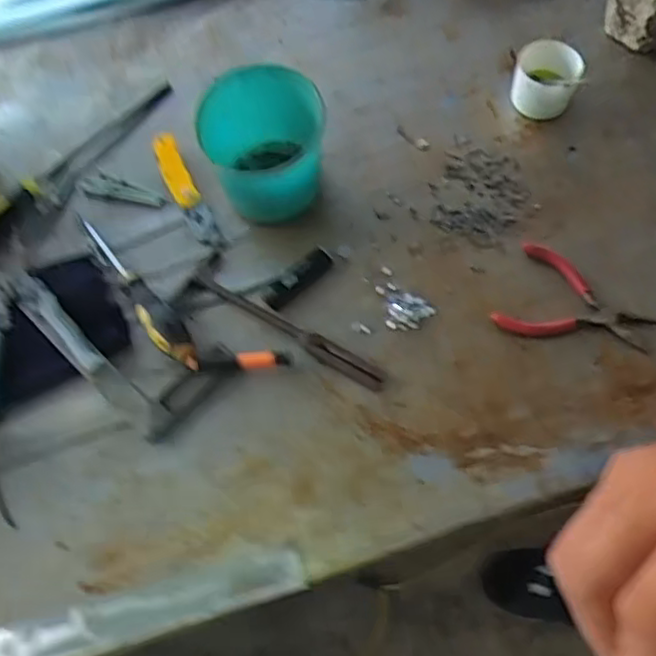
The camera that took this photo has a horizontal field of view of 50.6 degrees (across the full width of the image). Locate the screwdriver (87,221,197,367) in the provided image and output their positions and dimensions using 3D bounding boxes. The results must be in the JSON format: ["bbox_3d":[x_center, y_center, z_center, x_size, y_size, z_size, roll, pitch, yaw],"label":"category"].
[{"bbox_3d":[-0.187,-0.039,0.677,0.030,0.027,0.208,-34,70,-11],"label":"screwdriver"}]

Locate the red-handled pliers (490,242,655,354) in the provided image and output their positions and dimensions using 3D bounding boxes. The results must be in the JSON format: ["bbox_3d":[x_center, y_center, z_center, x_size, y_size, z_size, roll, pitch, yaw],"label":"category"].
[{"bbox_3d":[0.238,-0.019,0.658,0.140,0.008,0.103,26,70,13],"label":"red-handled pliers"}]

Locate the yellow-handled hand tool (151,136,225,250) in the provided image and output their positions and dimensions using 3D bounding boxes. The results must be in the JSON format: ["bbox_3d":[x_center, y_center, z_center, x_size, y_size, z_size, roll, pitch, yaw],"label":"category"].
[{"bbox_3d":[-0.152,-0.146,0.738,0.028,0.018,0.143,-26,68,-8],"label":"yellow-handled hand tool"}]

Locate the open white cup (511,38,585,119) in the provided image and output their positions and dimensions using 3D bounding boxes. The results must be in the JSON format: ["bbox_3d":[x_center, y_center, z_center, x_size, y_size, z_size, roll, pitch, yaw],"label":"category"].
[{"bbox_3d":[0.240,-0.275,0.768,0.068,0.054,0.075,21,70,11],"label":"open white cup"}]

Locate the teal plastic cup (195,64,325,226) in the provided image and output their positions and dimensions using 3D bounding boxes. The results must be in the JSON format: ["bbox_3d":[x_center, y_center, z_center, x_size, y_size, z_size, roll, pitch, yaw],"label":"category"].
[{"bbox_3d":[-0.062,-0.172,0.686,0.114,0.133,0.108,-1,67,2],"label":"teal plastic cup"}]

